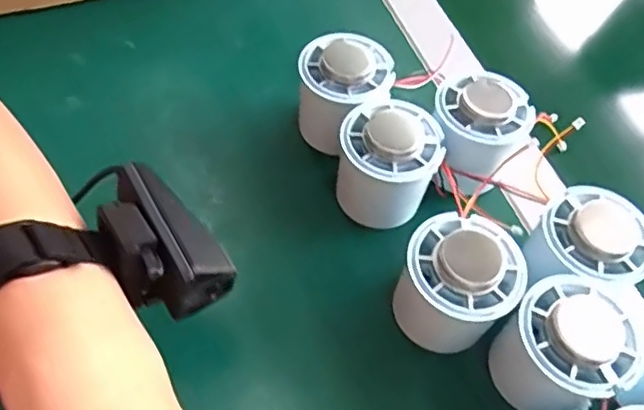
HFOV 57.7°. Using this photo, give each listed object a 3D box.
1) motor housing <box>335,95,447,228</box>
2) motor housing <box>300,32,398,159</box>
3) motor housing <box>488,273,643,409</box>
[{"bbox_3d":[0.037,-0.023,0.327,0.052,0.059,0.055,2,57,-3],"label":"motor housing"},{"bbox_3d":[0.014,-0.065,0.353,0.056,0.058,0.058,-26,63,-19],"label":"motor housing"},{"bbox_3d":[0.112,0.069,0.275,0.052,0.045,0.051,39,62,19],"label":"motor housing"}]

